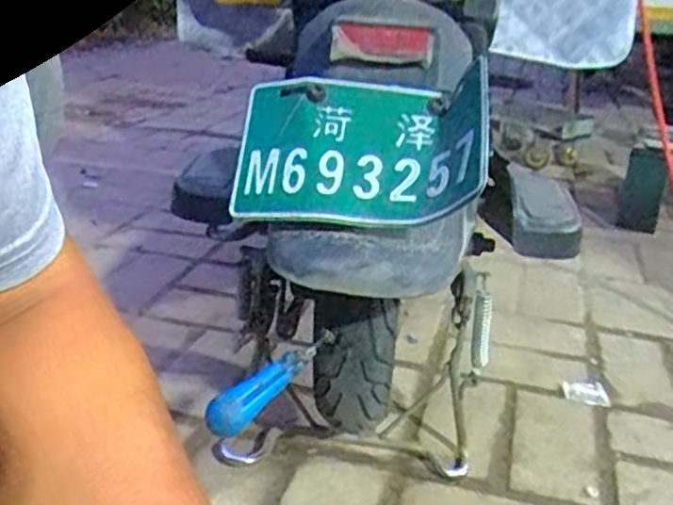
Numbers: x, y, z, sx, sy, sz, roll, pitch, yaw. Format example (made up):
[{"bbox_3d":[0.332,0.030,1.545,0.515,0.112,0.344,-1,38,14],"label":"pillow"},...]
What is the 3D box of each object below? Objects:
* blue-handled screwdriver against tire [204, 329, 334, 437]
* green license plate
[{"bbox_3d":[-0.044,0.085,0.489,0.102,0.029,0.021,-35,38,-25],"label":"blue-handled screwdriver against tire"},{"bbox_3d":[0.013,-0.070,0.465,0.170,0.102,0.038,4,-22,18],"label":"green license plate"}]

